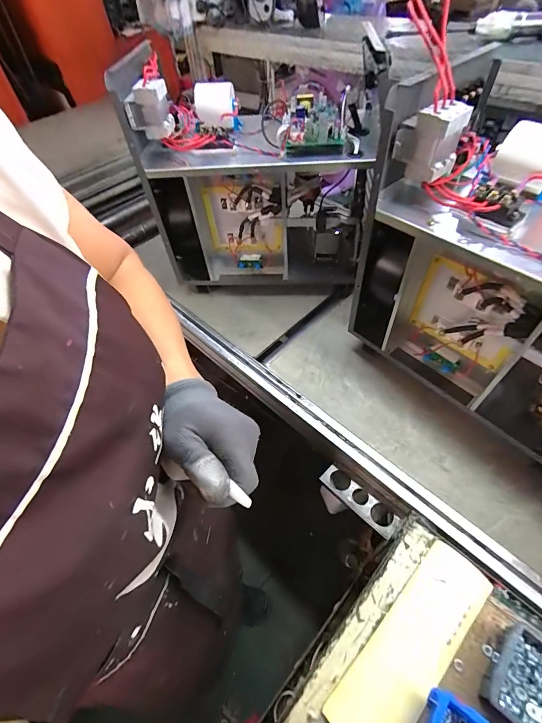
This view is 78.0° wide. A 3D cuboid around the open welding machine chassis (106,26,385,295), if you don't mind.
[{"bbox_3d":[-0.025,-0.379,0.778,0.490,0.428,0.284,4,53,9],"label":"open welding machine chassis"}]

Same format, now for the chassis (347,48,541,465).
[{"bbox_3d":[0.384,-0.094,0.512,0.222,0.404,0.489,-37,58,-21],"label":"chassis"}]

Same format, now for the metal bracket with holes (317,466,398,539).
[{"bbox_3d":[0.157,0.245,0.598,0.147,0.012,0.044,36,63,26],"label":"metal bracket with holes"}]

